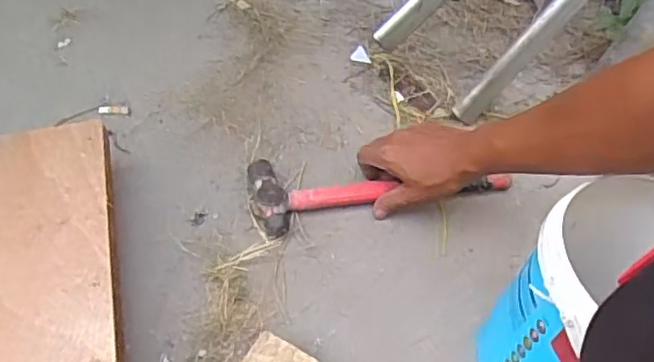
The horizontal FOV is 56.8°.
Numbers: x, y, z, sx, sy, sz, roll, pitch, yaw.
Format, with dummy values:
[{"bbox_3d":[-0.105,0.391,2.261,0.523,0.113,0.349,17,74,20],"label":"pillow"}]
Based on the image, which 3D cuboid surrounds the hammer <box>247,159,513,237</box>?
[{"bbox_3d":[0.067,0.015,0.679,0.300,0.031,0.088,-2,51,-15],"label":"hammer"}]

